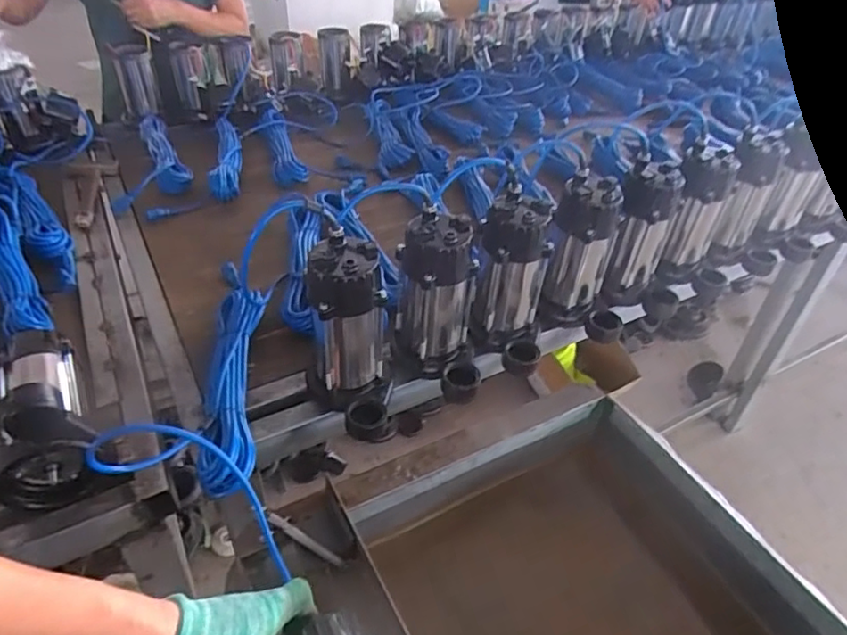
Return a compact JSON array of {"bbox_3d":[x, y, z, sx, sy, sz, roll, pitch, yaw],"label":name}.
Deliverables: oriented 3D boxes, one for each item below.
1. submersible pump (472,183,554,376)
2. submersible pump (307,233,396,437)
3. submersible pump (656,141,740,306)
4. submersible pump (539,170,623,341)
[{"bbox_3d":[0.130,-0.047,0.835,0.109,0.223,0.126,11,40,9],"label":"submersible pump"},{"bbox_3d":[-0.099,0.029,0.740,0.114,0.227,0.140,-7,41,-12],"label":"submersible pump"},{"bbox_3d":[0.477,-0.159,1.000,0.110,0.250,0.105,7,40,5],"label":"submersible pump"},{"bbox_3d":[0.268,-0.092,0.912,0.132,0.229,0.136,16,41,15],"label":"submersible pump"}]

